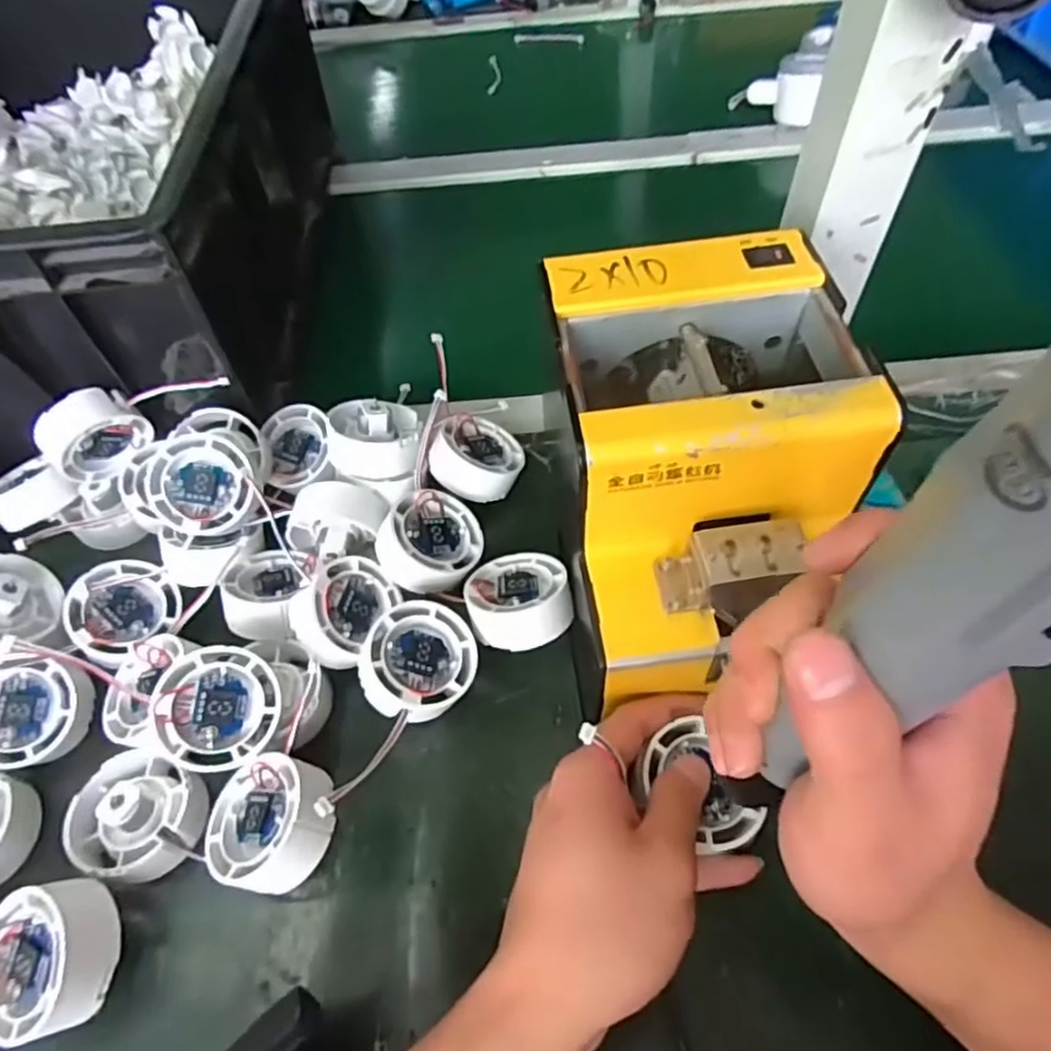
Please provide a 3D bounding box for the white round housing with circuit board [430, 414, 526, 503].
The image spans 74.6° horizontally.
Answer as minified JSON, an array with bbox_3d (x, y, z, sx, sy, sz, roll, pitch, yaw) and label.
[{"bbox_3d":[-0.030,-0.039,0.420,0.050,0.026,0.051,20,41,-18],"label":"white round housing with circuit board"}]

